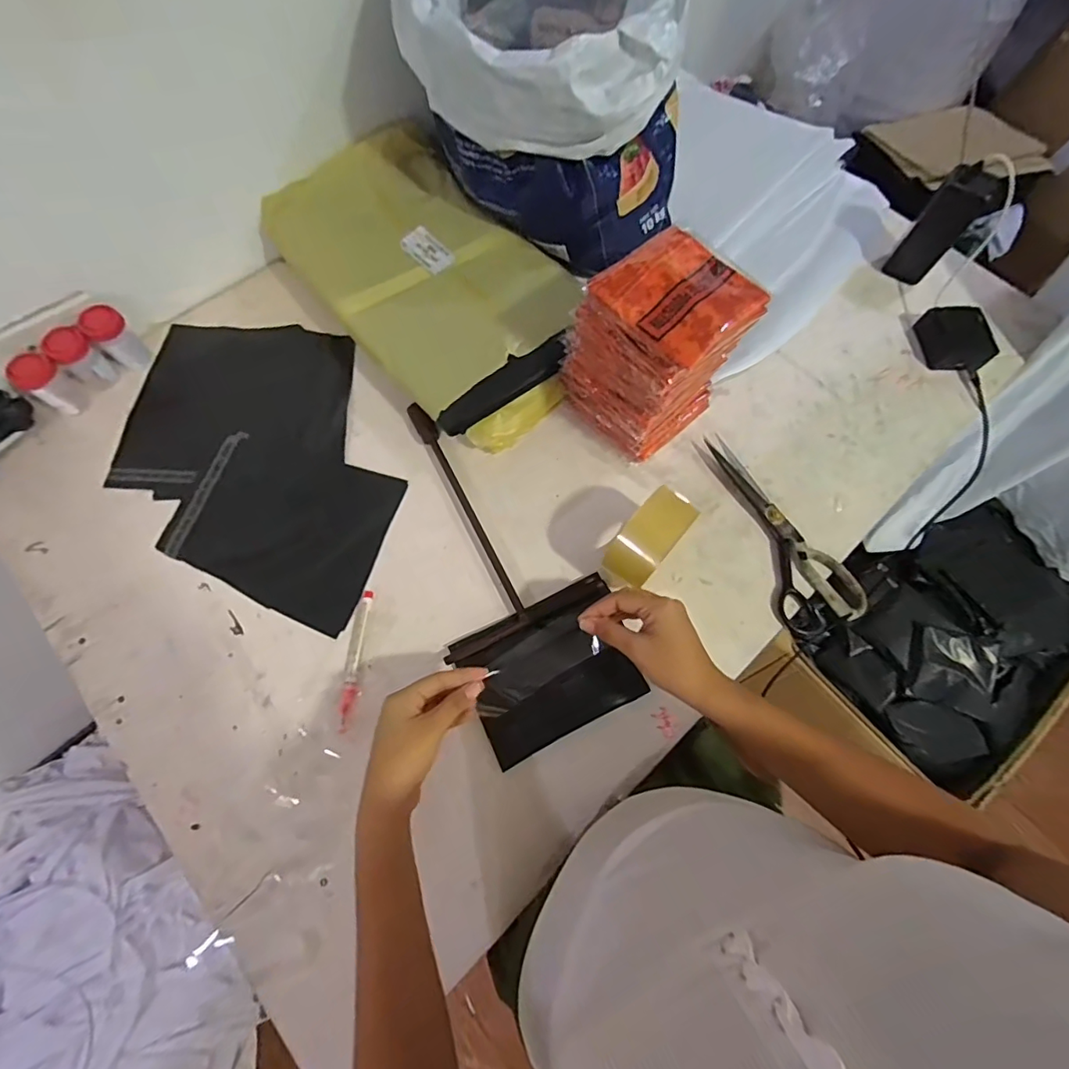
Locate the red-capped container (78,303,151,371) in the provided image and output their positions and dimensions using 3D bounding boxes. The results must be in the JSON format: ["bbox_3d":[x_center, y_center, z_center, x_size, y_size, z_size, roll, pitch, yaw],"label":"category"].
[{"bbox_3d":[-0.503,-0.235,0.624,0.036,0.078,0.041,41,73,13],"label":"red-capped container"}]

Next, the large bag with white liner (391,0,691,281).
[{"bbox_3d":[0.018,-0.538,0.601,0.311,0.237,0.325,-1,70,-2],"label":"large bag with white liner"}]

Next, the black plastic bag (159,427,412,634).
[{"bbox_3d":[-0.285,-0.013,0.575,0.231,0.012,0.180,17,69,5],"label":"black plastic bag"}]

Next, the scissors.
[{"bbox_3d":[0.281,-0.010,0.589,0.090,0.019,0.241,-19,70,-9],"label":"scissors"}]

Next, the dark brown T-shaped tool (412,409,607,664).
[{"bbox_3d":[-0.069,-0.030,0.581,0.177,0.022,0.294,-25,71,-11],"label":"dark brown T-shaped tool"}]

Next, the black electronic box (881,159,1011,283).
[{"bbox_3d":[0.528,-0.395,0.663,0.064,0.154,0.031,35,72,11],"label":"black electronic box"}]

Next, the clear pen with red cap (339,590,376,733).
[{"bbox_3d":[-0.183,0.125,0.526,0.017,0.008,0.139,3,69,-1],"label":"clear pen with red cap"}]

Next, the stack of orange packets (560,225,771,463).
[{"bbox_3d":[0.128,-0.196,0.562,0.129,0.192,0.131,-40,75,-15],"label":"stack of orange packets"}]

